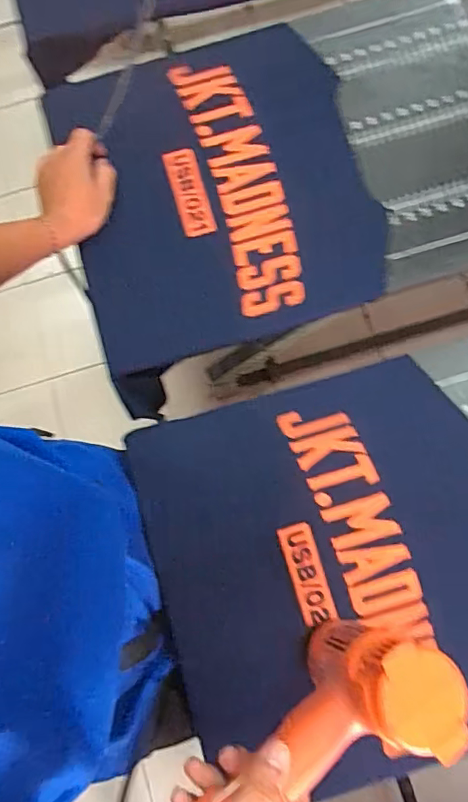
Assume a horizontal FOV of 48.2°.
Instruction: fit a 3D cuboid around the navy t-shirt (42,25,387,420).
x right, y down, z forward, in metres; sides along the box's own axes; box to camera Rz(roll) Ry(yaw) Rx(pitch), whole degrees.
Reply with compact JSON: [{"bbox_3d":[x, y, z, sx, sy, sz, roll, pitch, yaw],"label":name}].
[{"bbox_3d":[-0.023,-0.252,0.651,0.350,0.034,0.429,-16,78,-2],"label":"navy t-shirt"}]

